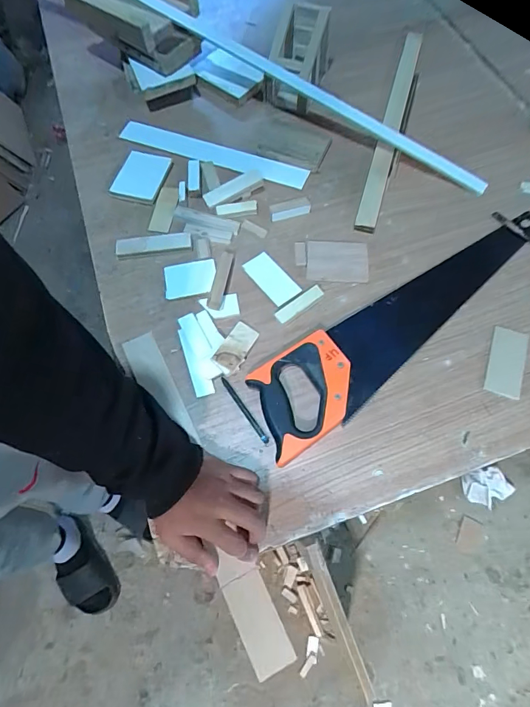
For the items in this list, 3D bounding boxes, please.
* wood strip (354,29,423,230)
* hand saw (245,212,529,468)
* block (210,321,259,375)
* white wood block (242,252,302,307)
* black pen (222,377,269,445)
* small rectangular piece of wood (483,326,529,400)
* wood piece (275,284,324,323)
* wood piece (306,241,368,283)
[{"bbox_3d":[0.213,-0.390,0.669,0.031,0.015,0.449,11,71,18],"label":"wood strip"},{"bbox_3d":[0.201,-0.049,0.539,0.502,0.020,0.114,-33,70,-12],"label":"hand saw"},{"bbox_3d":[-0.039,-0.008,0.523,0.036,0.009,0.073,24,70,11],"label":"block"},{"bbox_3d":[0.009,-0.109,0.571,0.042,0.005,0.087,-35,70,-12],"label":"white wood block"},{"bbox_3d":[-0.025,0.070,0.499,0.009,0.006,0.099,-32,70,-11],"label":"black pen"},{"bbox_3d":[0.314,0.010,0.515,0.044,0.006,0.097,21,68,7],"label":"small rectangular piece of wood"},{"bbox_3d":[0.047,-0.069,0.548,0.074,0.007,0.020,-37,71,-13],"label":"wood piece"},{"bbox_3d":[0.105,-0.134,0.576,0.087,0.007,0.067,5,67,4],"label":"wood piece"}]

